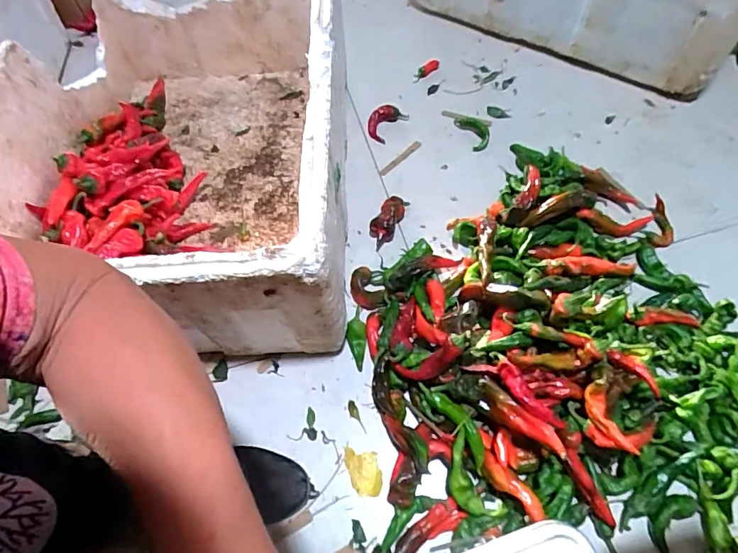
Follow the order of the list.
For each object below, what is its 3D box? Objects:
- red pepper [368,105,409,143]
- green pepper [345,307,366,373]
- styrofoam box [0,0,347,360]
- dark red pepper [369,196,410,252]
[{"bbox_3d":[0.028,-0.281,0.849,0.047,0.034,0.085,34,70,19],"label":"red pepper"},{"bbox_3d":[-0.018,0.085,0.656,0.028,0.015,0.089,0,63,4],"label":"green pepper"},{"bbox_3d":[-0.259,-0.203,0.679,0.435,0.240,0.625,-4,63,2],"label":"styrofoam box"},{"bbox_3d":[0.030,-0.090,0.736,0.039,0.042,0.101,22,67,14],"label":"dark red pepper"}]

